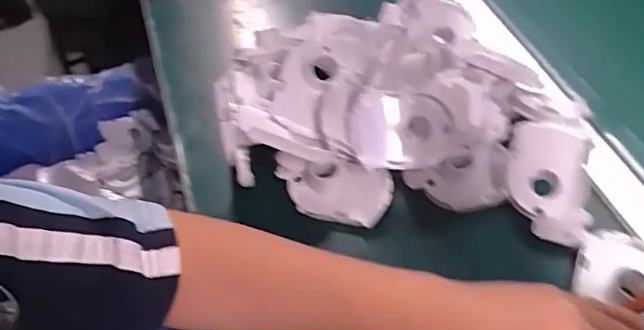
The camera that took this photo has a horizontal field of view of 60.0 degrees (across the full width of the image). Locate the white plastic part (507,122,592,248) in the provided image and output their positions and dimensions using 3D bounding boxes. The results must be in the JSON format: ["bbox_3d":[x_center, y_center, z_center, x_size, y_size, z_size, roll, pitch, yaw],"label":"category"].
[{"bbox_3d":[0.193,0.015,0.477,0.064,0.024,0.100,2,74,27],"label":"white plastic part"}]

